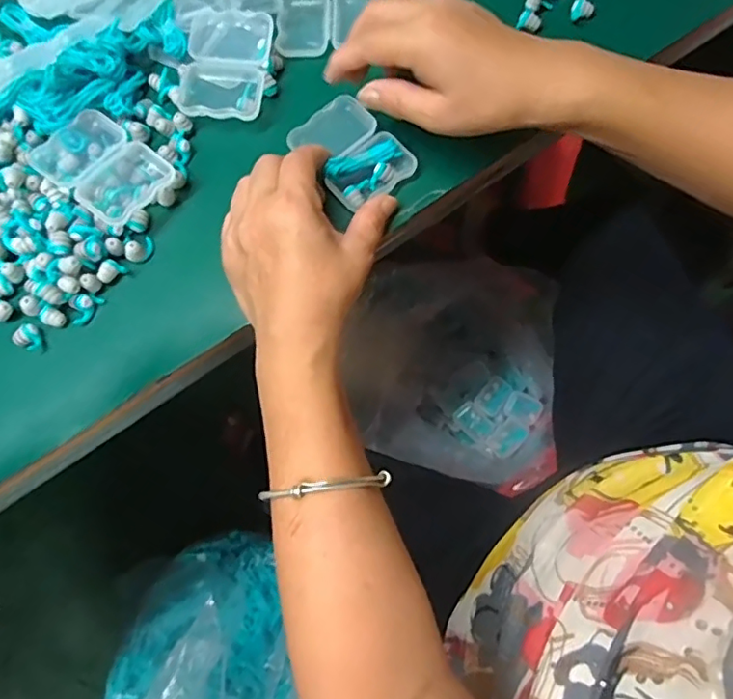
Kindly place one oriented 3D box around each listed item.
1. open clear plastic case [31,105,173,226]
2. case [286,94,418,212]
[{"bbox_3d":[-0.167,-0.115,0.354,0.074,0.022,0.054,37,79,11],"label":"open clear plastic case"},{"bbox_3d":[-0.010,-0.132,0.367,0.057,0.027,0.074,-36,77,-8],"label":"case"}]

